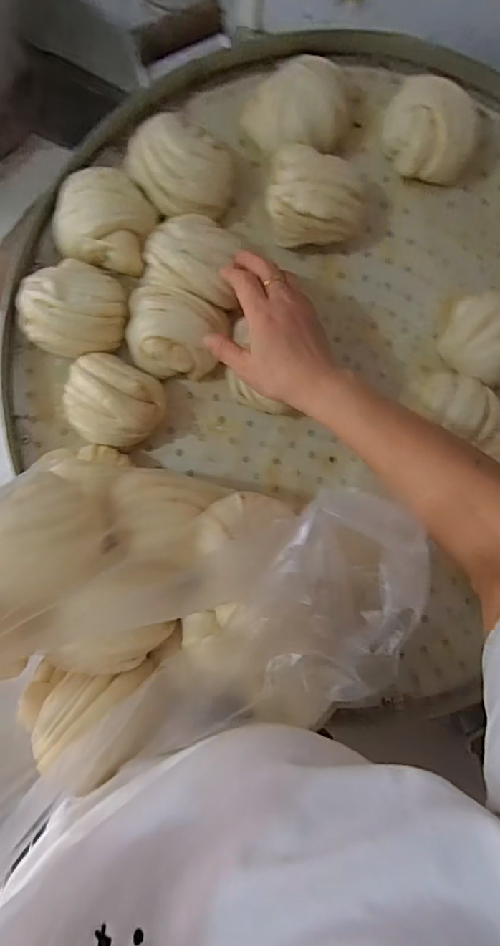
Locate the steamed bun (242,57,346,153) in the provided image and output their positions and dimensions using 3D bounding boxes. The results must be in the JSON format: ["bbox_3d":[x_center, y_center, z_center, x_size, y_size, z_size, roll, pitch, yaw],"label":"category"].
[{"bbox_3d":[0.053,-0.373,0.497,0.109,0.051,0.090,-29,90,-3],"label":"steamed bun"}]

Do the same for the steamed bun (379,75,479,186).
[{"bbox_3d":[0.186,-0.352,0.502,0.102,0.053,0.077,33,87,-1],"label":"steamed bun"}]

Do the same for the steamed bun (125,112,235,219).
[{"bbox_3d":[-0.073,-0.309,0.495,0.105,0.060,0.085,15,88,-2],"label":"steamed bun"}]

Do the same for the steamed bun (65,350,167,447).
[{"bbox_3d":[-0.136,-0.070,0.483,0.092,0.056,0.083,26,87,-2],"label":"steamed bun"}]

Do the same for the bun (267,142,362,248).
[{"bbox_3d":[0.067,-0.278,0.492,0.097,0.062,0.088,-2,88,-3],"label":"bun"}]

